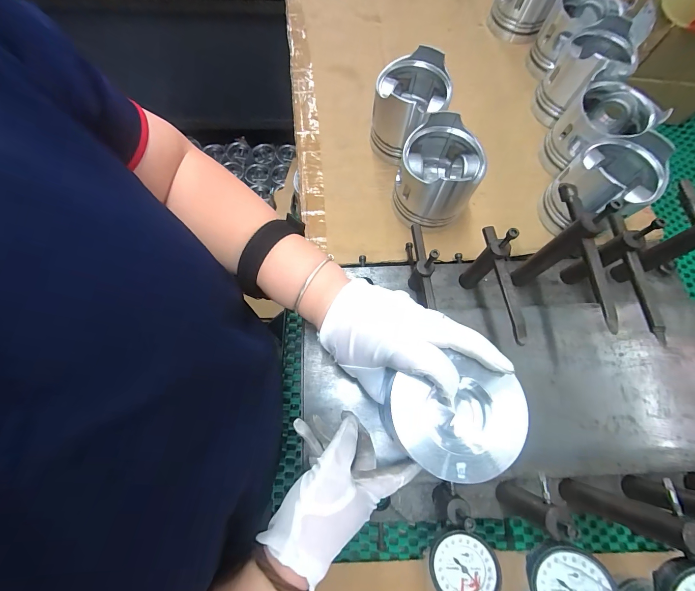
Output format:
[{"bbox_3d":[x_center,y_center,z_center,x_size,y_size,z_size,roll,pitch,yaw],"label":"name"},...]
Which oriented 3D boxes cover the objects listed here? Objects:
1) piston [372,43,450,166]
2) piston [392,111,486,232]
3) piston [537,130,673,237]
[{"bbox_3d":[0.087,-0.265,0.451,0.095,0.105,0.100,1,71,-2],"label":"piston"},{"bbox_3d":[0.120,-0.159,0.427,0.100,0.109,0.109,1,71,-2],"label":"piston"},{"bbox_3d":[0.332,-0.144,0.419,0.092,0.109,0.094,0,72,-1],"label":"piston"}]

